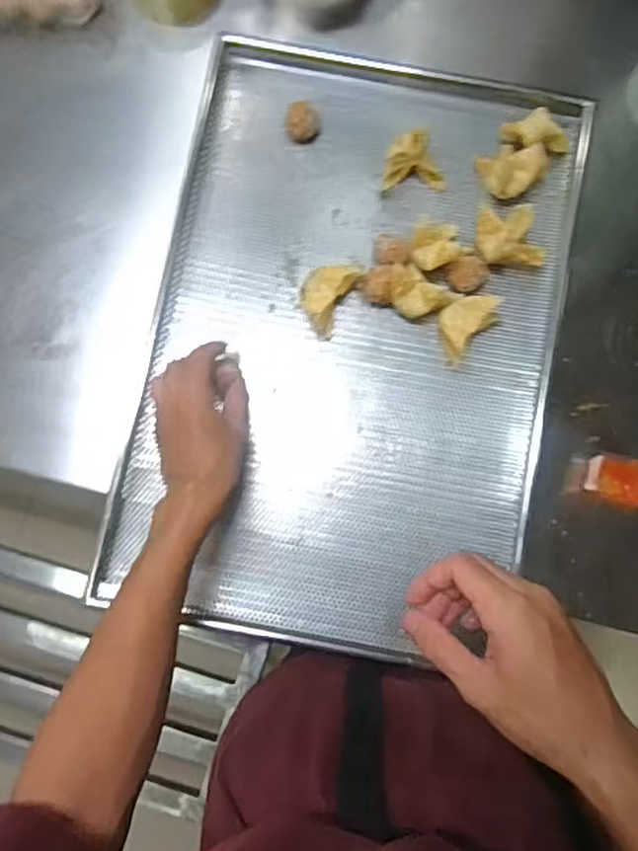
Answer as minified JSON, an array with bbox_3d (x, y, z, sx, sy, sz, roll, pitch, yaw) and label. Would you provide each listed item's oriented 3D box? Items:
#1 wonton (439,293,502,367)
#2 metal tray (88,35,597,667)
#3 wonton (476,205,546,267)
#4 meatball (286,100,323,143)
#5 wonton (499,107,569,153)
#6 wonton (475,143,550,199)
[{"bbox_3d":[0.149,-0.102,0.669,0.049,0.042,0.071,43,84,4],"label":"wonton"},{"bbox_3d":[0.034,-0.092,0.677,0.412,0.046,0.614,12,83,1],"label":"metal tray"},{"bbox_3d":[0.202,-0.197,0.664,0.071,0.027,0.061,4,83,0],"label":"wonton"},{"bbox_3d":[-0.018,-0.325,0.691,0.036,0.024,0.032,-33,84,-5],"label":"meatball"},{"bbox_3d":[0.229,-0.307,0.677,0.070,0.033,0.032,0,83,-1],"label":"wonton"},{"bbox_3d":[0.208,-0.272,0.679,0.065,0.024,0.056,-25,84,-4],"label":"wonton"}]

